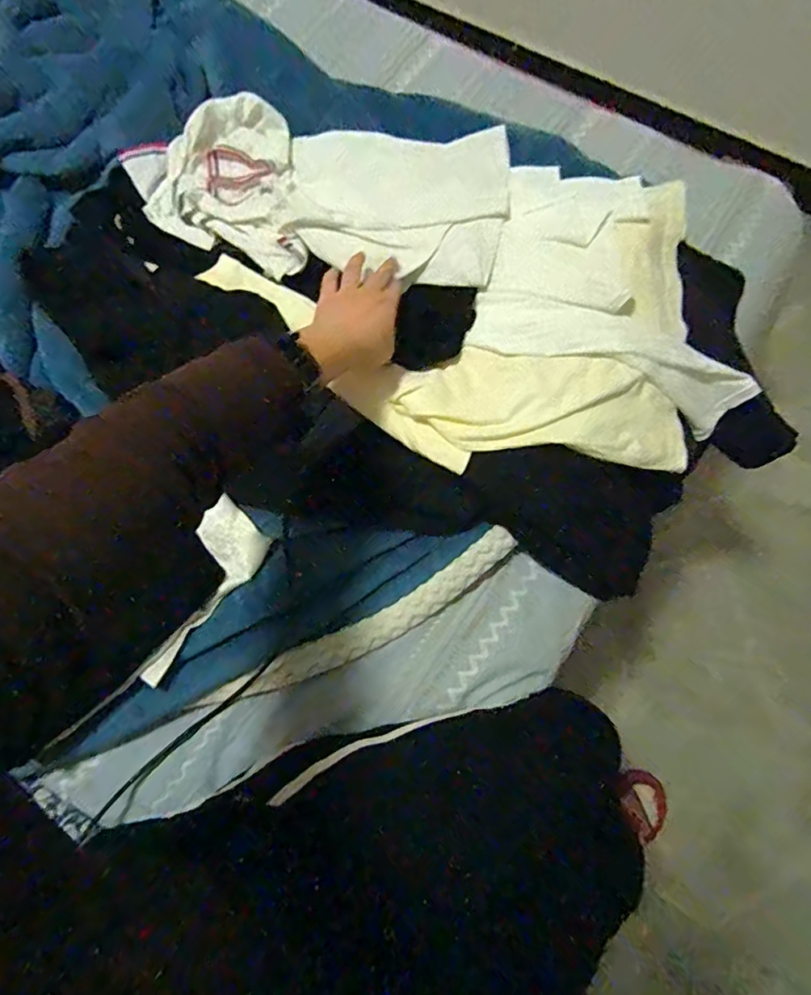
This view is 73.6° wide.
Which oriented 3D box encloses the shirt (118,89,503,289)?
[{"bbox_3d":[-0.105,-0.372,0.658,0.451,0.052,0.252,10,73,1],"label":"shirt"}]

